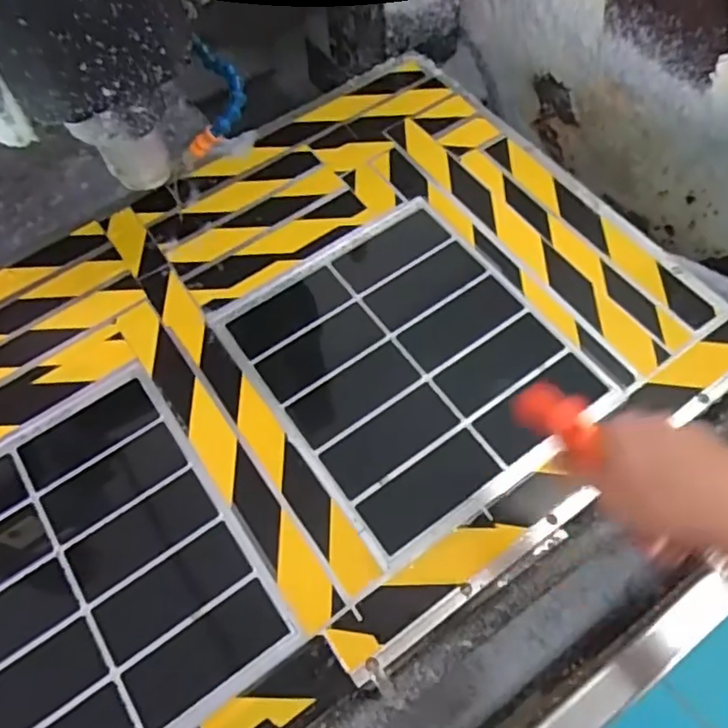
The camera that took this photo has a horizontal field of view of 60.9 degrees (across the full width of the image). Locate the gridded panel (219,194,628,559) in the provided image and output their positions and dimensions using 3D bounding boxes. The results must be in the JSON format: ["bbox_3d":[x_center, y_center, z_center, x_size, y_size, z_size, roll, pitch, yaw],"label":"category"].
[{"bbox_3d":[0.045,-0.013,0.630,0.285,0.009,0.317,-33,67,-14],"label":"gridded panel"}]

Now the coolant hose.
[{"bbox_3d":[-0.151,-0.263,0.612,0.069,0.054,0.097,-13,62,-5],"label":"coolant hose"}]

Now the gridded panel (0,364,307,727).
[{"bbox_3d":[-0.255,0.193,0.547,0.278,0.024,0.314,-33,67,-14],"label":"gridded panel"}]

